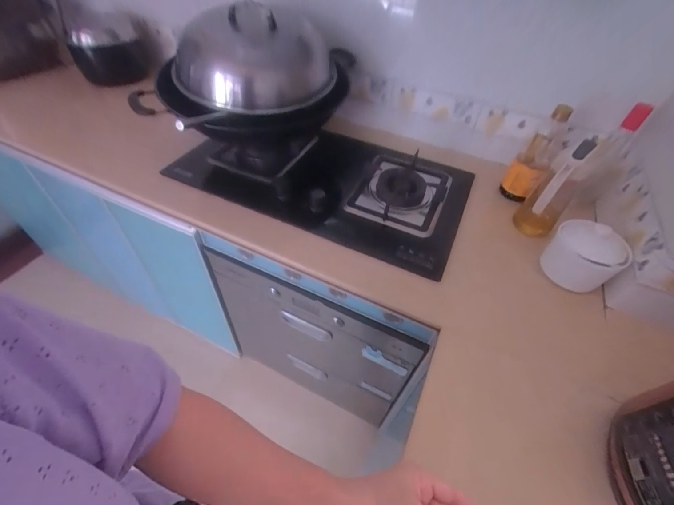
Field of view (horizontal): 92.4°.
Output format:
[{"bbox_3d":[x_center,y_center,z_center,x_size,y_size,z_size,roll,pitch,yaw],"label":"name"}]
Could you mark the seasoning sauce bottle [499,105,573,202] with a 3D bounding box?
[{"bbox_3d":[0.441,-0.210,0.732,0.071,0.217,0.065,32,54,22],"label":"seasoning sauce bottle"}]

